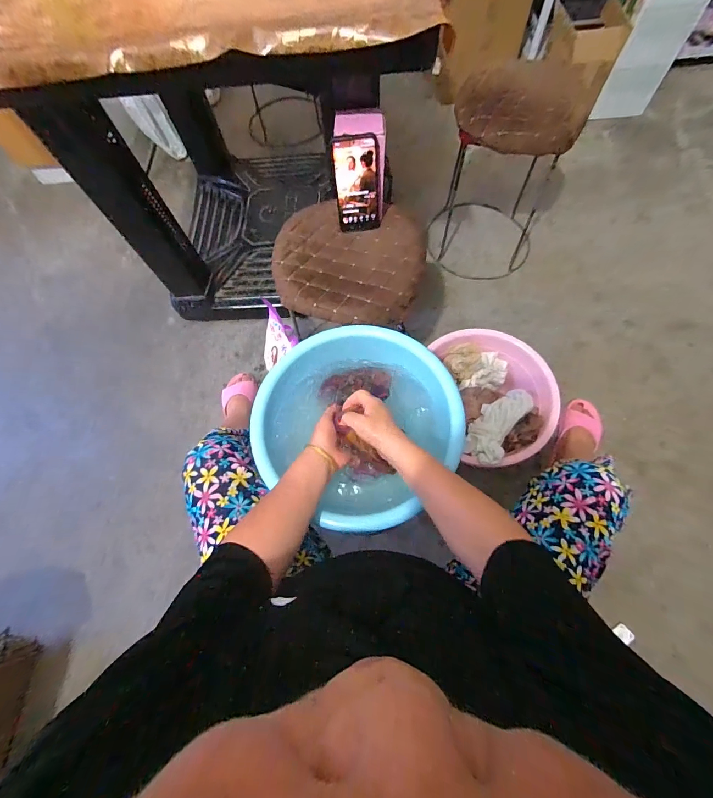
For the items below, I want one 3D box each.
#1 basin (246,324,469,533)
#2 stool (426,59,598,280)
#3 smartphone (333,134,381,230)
[{"bbox_3d":[-0.001,0.033,0.606,0.324,0.098,0.317,-1,68,3],"label":"basin"},{"bbox_3d":[0.427,-0.632,1.002,0.327,0.504,0.351,-1,68,3],"label":"stool"},{"bbox_3d":[0.003,-0.377,0.624,0.076,0.156,0.008,-8,56,-1],"label":"smartphone"}]

